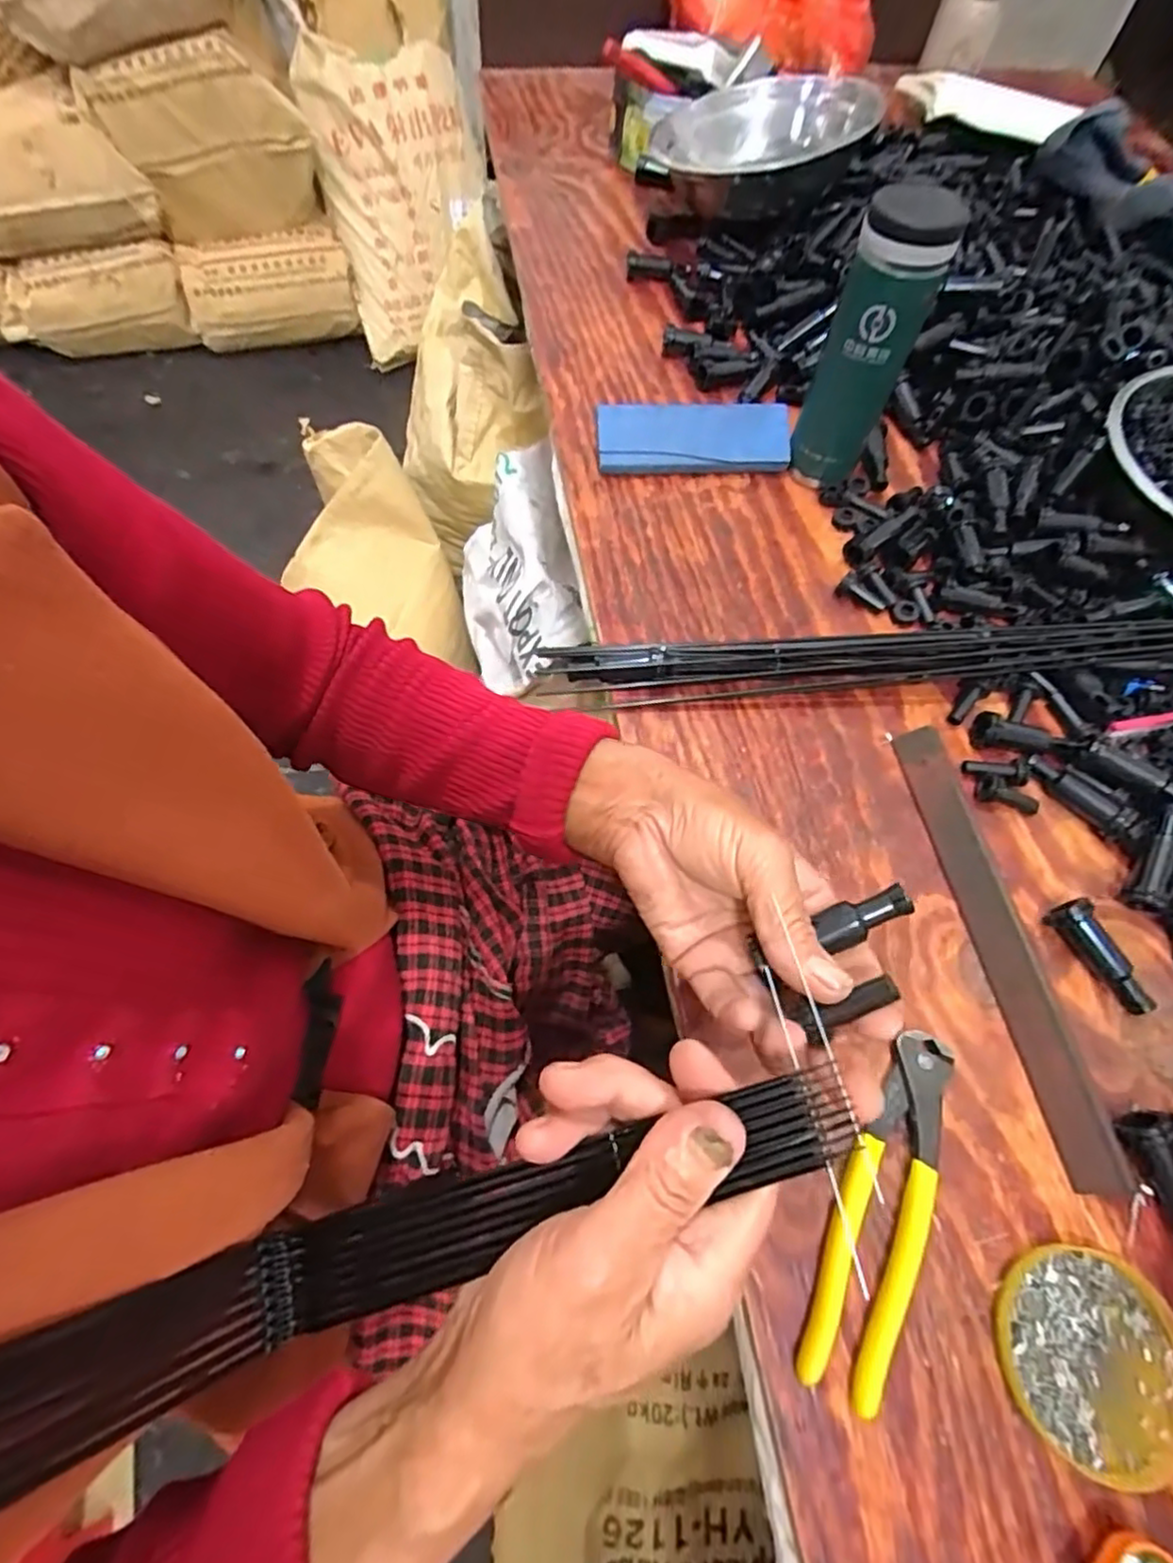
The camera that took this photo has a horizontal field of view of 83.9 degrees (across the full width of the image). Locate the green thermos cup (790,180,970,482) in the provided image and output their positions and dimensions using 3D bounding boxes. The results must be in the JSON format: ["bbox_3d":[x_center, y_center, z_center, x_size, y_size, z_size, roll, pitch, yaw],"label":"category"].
[{"bbox_3d":[0.200,-0.309,0.470,0.058,0.181,0.067,20,65,9],"label":"green thermos cup"}]

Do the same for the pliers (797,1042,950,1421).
[{"bbox_3d":[0.146,0.204,0.316,0.042,0.013,0.161,28,65,8],"label":"pliers"}]

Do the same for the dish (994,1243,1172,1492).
[{"bbox_3d":[0.231,0.261,0.295,0.084,0.010,0.080,8,64,-1],"label":"dish"}]

